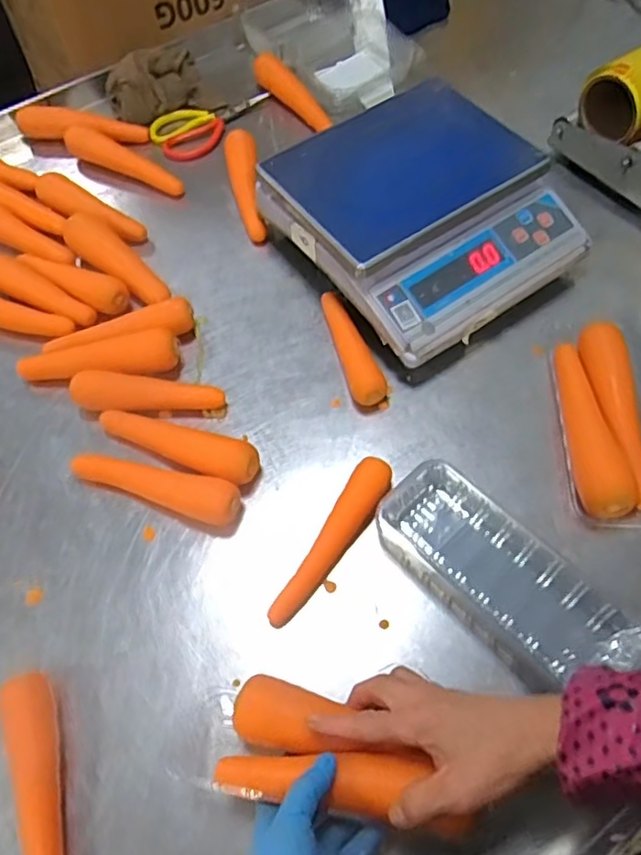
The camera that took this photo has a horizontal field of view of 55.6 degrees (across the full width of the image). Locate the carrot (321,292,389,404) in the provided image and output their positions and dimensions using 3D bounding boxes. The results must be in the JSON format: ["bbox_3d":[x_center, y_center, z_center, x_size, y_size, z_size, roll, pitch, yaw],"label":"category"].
[{"bbox_3d":[0.036,-0.095,0.690,0.037,0.032,0.163,-14,61,-4],"label":"carrot"}]

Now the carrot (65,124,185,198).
[{"bbox_3d":[-0.277,-0.374,0.862,0.194,0.042,0.040,28,66,17],"label":"carrot"}]

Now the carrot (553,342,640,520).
[{"bbox_3d":[0.269,-0.003,0.617,0.049,0.037,0.201,-4,61,1],"label":"carrot"}]

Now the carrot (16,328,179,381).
[{"bbox_3d":[-0.249,-0.069,0.684,0.175,0.043,0.043,-10,61,-2],"label":"carrot"}]

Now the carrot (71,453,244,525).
[{"bbox_3d":[-0.169,0.062,0.612,0.186,0.038,0.043,13,63,10],"label":"carrot"}]

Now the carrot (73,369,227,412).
[{"bbox_3d":[-0.187,-0.032,0.662,0.159,0.045,0.037,2,61,5],"label":"carrot"}]

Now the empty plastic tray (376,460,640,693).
[{"bbox_3d":[0.160,0.135,0.547,0.103,0.040,0.241,-40,66,-17],"label":"empty plastic tray"}]

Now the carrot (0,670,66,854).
[{"bbox_3d":[-0.221,0.292,0.477,0.034,0.044,0.184,-17,62,-6],"label":"carrot"}]

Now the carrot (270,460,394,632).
[{"bbox_3d":[0.011,0.107,0.576,0.034,0.033,0.179,30,67,18],"label":"carrot"}]

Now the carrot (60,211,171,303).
[{"bbox_3d":[-0.251,-0.204,0.757,0.173,0.046,0.050,39,70,21],"label":"carrot"}]

